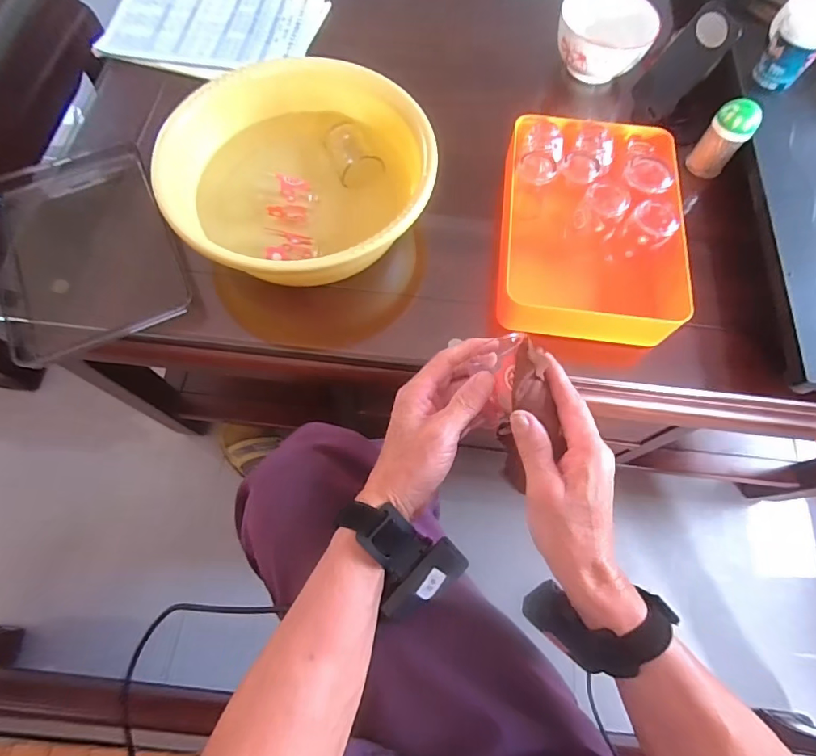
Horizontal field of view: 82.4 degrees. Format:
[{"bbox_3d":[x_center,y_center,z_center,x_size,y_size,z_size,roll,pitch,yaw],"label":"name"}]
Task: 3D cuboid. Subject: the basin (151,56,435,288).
[{"bbox_3d":[-0.120,-0.223,0.530,0.280,0.084,0.280,0,69,-1],"label":"basin"}]

